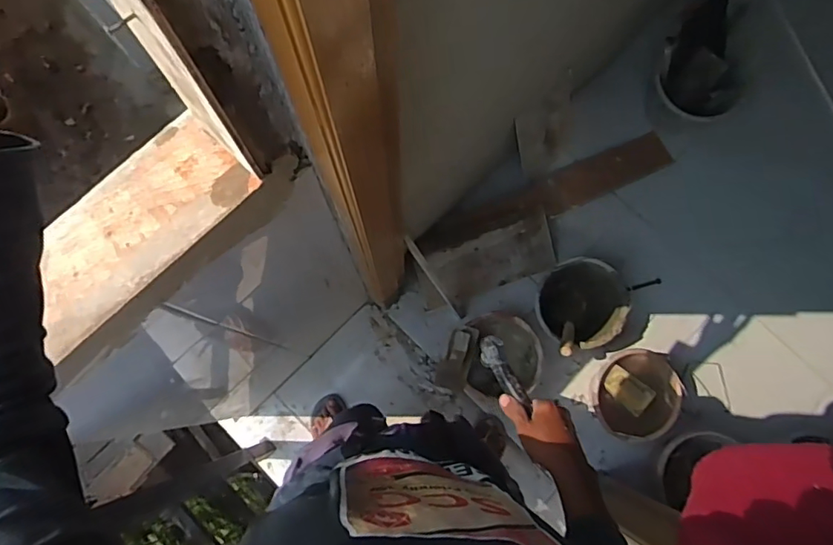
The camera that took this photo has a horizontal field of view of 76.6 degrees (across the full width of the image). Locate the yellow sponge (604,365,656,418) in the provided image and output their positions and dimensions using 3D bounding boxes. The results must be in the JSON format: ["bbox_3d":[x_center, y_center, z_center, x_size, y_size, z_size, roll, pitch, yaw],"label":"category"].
[{"bbox_3d":[0.554,0.309,1.377,0.121,0.025,0.077,39,80,7],"label":"yellow sponge"}]

